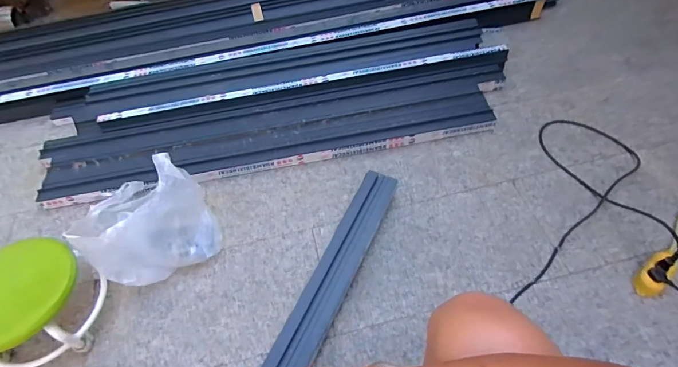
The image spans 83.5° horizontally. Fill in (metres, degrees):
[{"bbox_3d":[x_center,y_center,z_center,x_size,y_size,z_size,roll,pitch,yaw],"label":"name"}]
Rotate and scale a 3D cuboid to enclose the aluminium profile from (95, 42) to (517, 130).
[{"bbox_3d":[-0.102,-0.340,1.301,1.392,0.032,0.068,-11,54,-2],"label":"aluminium profile"}]

